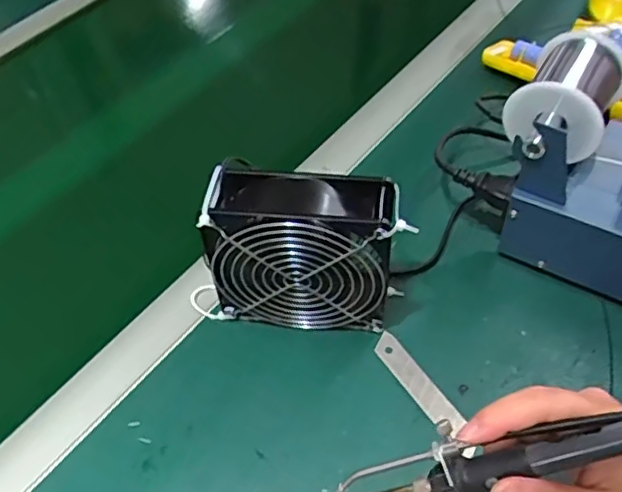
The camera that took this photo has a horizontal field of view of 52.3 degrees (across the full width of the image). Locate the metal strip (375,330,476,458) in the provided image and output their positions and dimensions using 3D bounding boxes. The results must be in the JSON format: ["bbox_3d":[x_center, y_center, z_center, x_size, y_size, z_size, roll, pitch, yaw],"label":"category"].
[{"bbox_3d":[0.078,0.100,0.436,0.019,0.005,0.101,-27,53,-21],"label":"metal strip"}]

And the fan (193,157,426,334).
[{"bbox_3d":[-0.009,0.007,0.444,0.143,0.128,0.053,2,51,7],"label":"fan"}]

